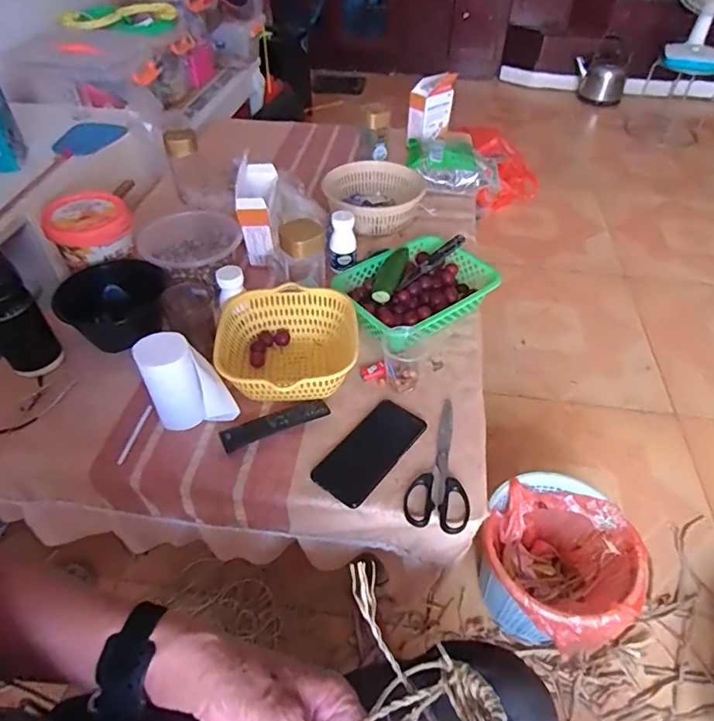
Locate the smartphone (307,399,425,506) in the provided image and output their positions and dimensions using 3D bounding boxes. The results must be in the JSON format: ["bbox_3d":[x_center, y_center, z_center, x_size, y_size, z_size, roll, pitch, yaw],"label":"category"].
[{"bbox_3d":[0.019,0.116,0.664,0.074,0.013,0.166,30,53,26],"label":"smartphone"}]

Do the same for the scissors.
[{"bbox_3d":[0.102,0.129,0.657,0.076,0.013,0.194,3,46,3],"label":"scissors"}]

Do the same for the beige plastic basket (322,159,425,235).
[{"bbox_3d":[0.046,-0.350,1.077,0.204,0.070,0.204,0,46,0],"label":"beige plastic basket"}]

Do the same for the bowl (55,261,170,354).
[{"bbox_3d":[-0.382,-0.099,0.809,0.137,0.080,0.167,-6,46,-6],"label":"bowl"}]

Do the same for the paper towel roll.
[{"bbox_3d":[-0.221,0.035,0.657,0.090,0.123,0.090,-27,51,-24],"label":"paper towel roll"}]

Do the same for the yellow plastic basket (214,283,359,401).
[{"bbox_3d":[-0.102,-0.016,0.752,0.202,0.079,0.203,-3,46,-3],"label":"yellow plastic basket"}]

